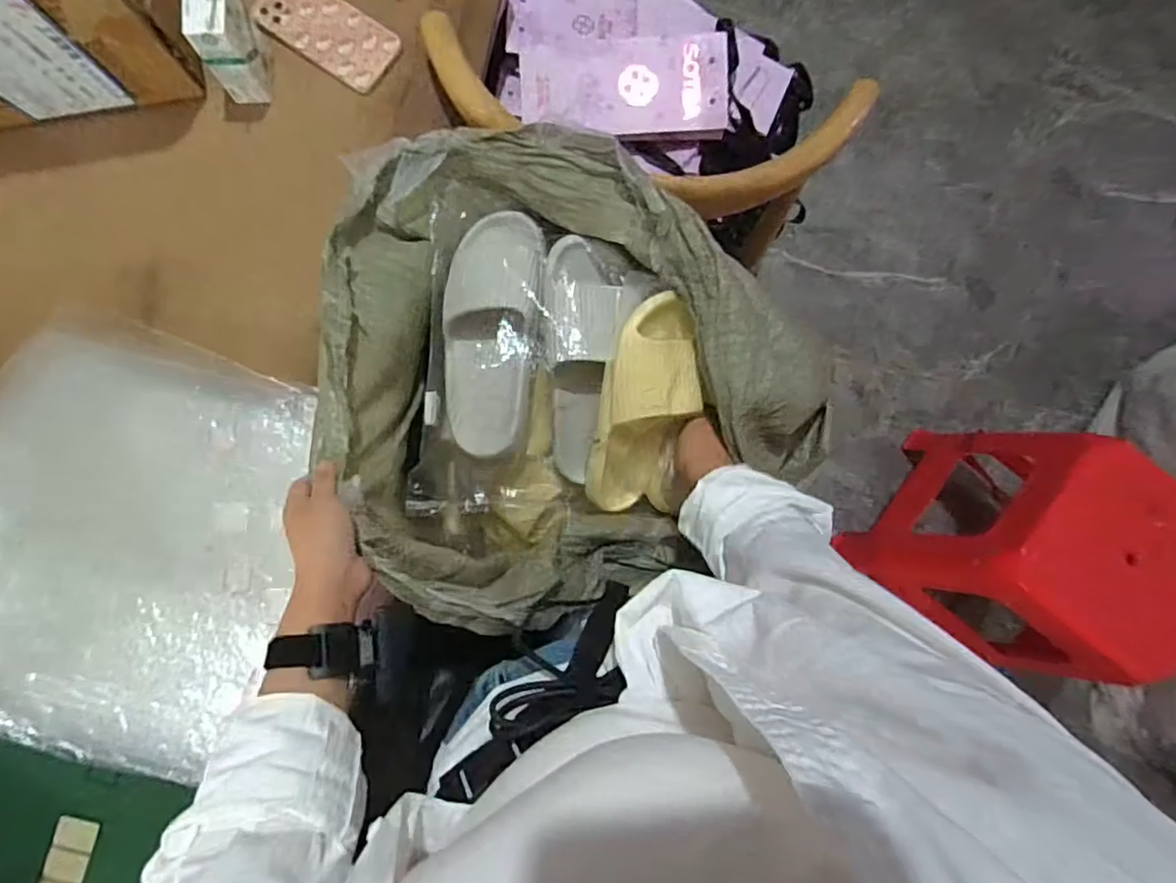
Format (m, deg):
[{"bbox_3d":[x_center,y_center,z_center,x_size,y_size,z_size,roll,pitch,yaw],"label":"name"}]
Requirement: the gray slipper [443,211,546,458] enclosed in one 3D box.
[{"bbox_3d":[-0.106,-0.123,0.679,0.103,0.076,0.267,3,83,-3],"label":"gray slipper"}]

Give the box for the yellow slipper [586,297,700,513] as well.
[{"bbox_3d":[0.063,-0.034,0.663,0.099,0.063,0.234,13,117,-2],"label":"yellow slipper"}]

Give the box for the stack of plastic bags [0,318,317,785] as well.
[{"bbox_3d":[-0.473,0.097,0.630,0.330,0.033,0.409,15,83,-2],"label":"stack of plastic bags"}]

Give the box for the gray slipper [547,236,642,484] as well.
[{"bbox_3d":[-0.004,-0.081,0.676,0.085,0.059,0.259,3,107,-3],"label":"gray slipper"}]

